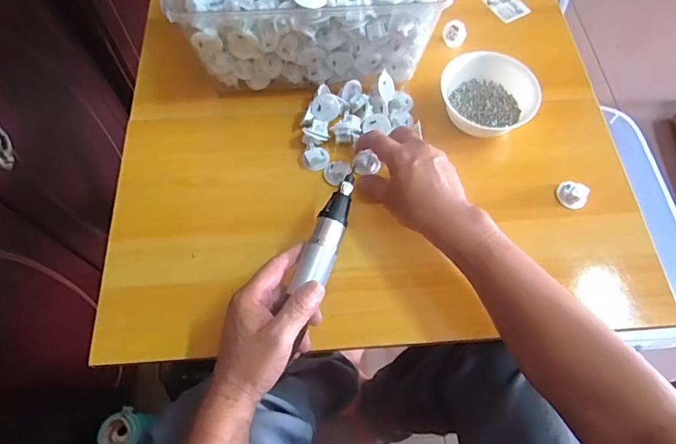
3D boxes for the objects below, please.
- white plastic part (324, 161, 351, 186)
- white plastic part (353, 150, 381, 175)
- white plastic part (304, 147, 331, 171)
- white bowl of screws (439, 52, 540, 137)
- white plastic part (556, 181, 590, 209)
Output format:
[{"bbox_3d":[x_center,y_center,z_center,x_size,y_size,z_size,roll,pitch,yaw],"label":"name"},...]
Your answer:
[{"bbox_3d":[0.000,-0.059,0.542,0.029,0.016,0.030,-41,71,-18],"label":"white plastic part"},{"bbox_3d":[0.033,-0.069,0.537,0.027,0.019,0.021,-13,65,-7],"label":"white plastic part"},{"bbox_3d":[-0.024,-0.076,0.547,0.030,0.015,0.025,-29,68,-14],"label":"white plastic part"},{"bbox_3d":[0.186,-0.160,0.568,0.102,0.050,0.112,0,64,0],"label":"white bowl of screws"},{"bbox_3d":[0.272,-0.033,0.532,0.033,0.020,0.024,39,70,17],"label":"white plastic part"}]

